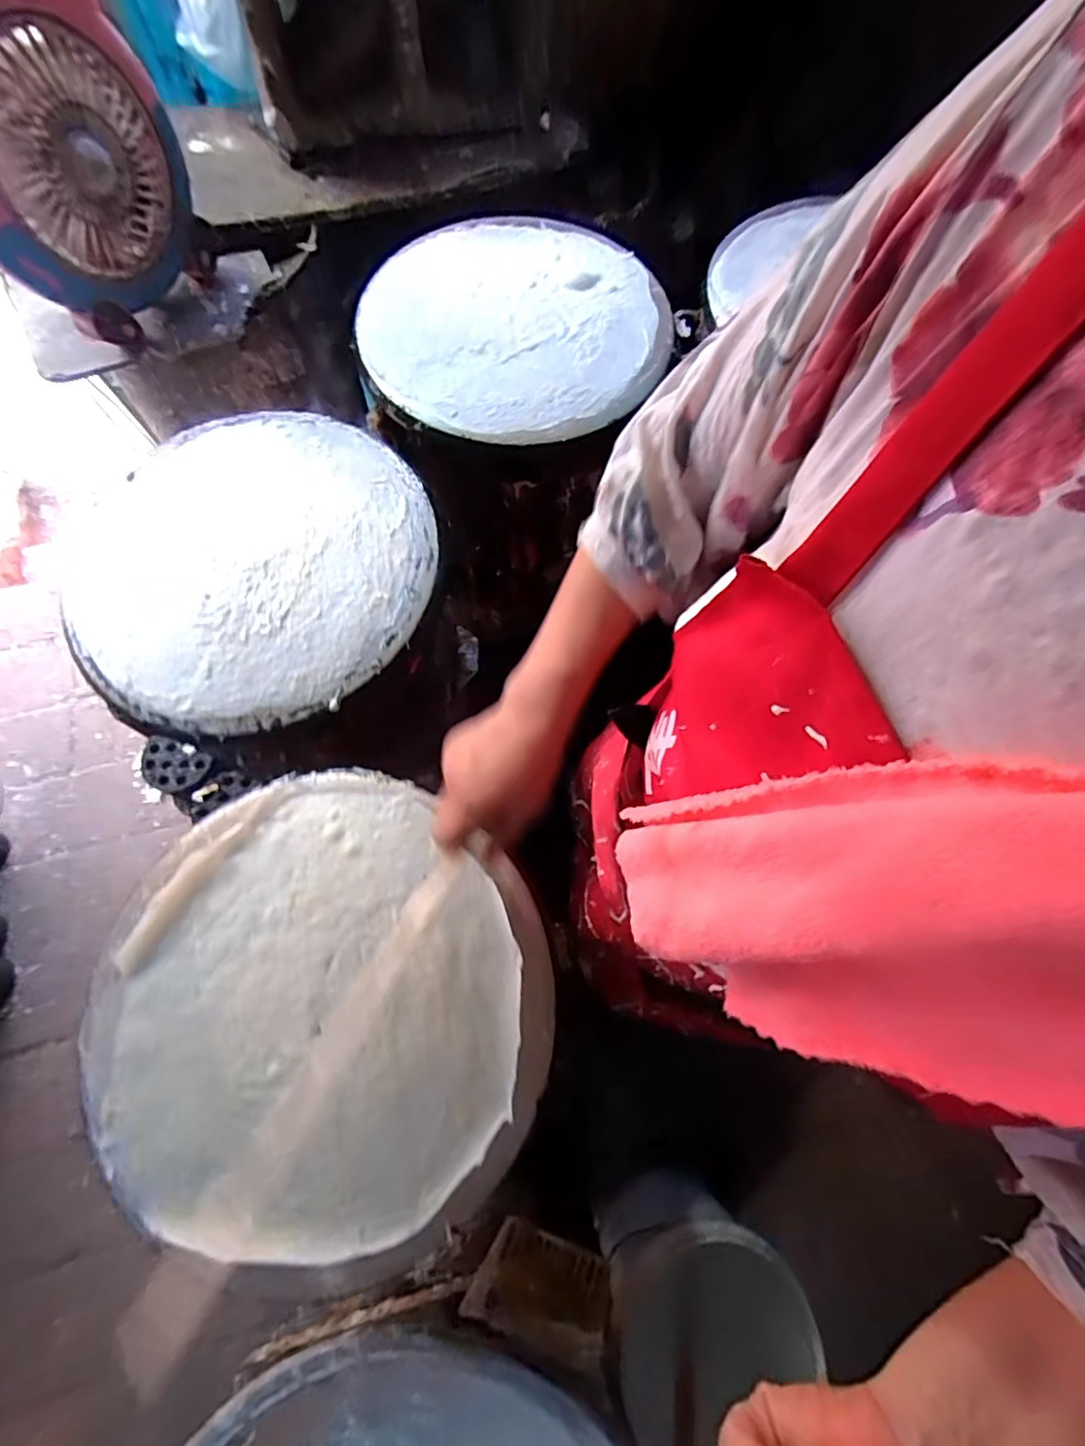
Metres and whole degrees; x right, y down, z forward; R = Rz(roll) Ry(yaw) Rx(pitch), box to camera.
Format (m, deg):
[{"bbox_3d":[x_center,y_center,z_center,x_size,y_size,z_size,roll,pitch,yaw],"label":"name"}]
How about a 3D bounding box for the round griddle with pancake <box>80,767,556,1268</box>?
[{"bbox_3d":[-0.180,0.214,0.464,0.356,0.024,0.342,0,72,-1],"label":"round griddle with pancake"}]

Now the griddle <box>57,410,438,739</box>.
[{"bbox_3d":[-0.296,-0.170,0.585,0.361,0.026,0.352,0,72,-1],"label":"griddle"}]

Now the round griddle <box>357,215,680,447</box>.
[{"bbox_3d":[-0.024,-0.499,0.708,0.384,0.044,0.384,0,72,-1],"label":"round griddle"}]

